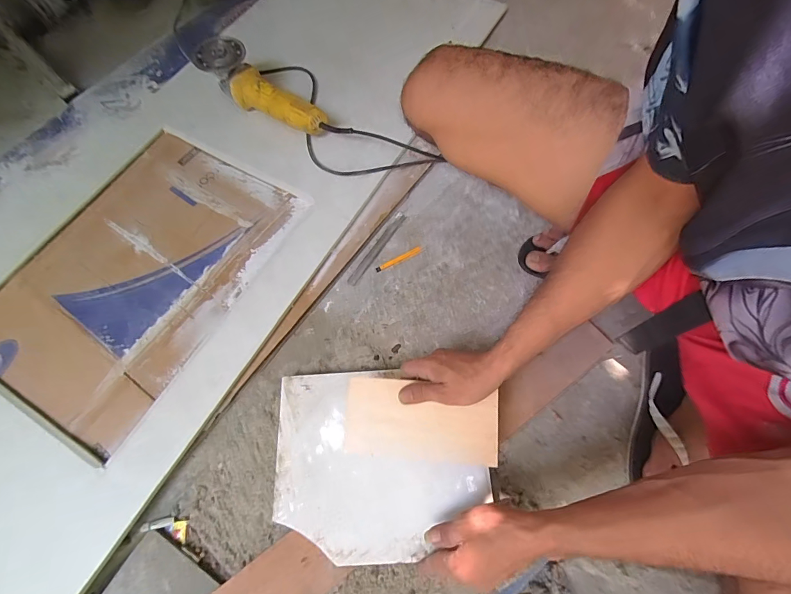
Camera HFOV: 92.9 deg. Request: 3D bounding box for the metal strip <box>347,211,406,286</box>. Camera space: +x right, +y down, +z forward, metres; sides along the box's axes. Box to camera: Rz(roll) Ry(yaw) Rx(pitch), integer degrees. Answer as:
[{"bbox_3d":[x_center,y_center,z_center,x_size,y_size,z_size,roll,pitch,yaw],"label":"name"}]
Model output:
[{"bbox_3d":[-0.034,-0.092,0.701,0.019,0.009,0.172,32,73,12],"label":"metal strip"}]

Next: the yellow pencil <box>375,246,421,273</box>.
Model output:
[{"bbox_3d":[0.006,-0.069,0.691,0.093,0.007,0.011,-27,71,-9],"label":"yellow pencil"}]

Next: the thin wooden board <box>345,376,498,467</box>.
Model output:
[{"bbox_3d":[0.033,0.161,0.496,0.196,0.006,0.096,3,77,5],"label":"thin wooden board"}]

